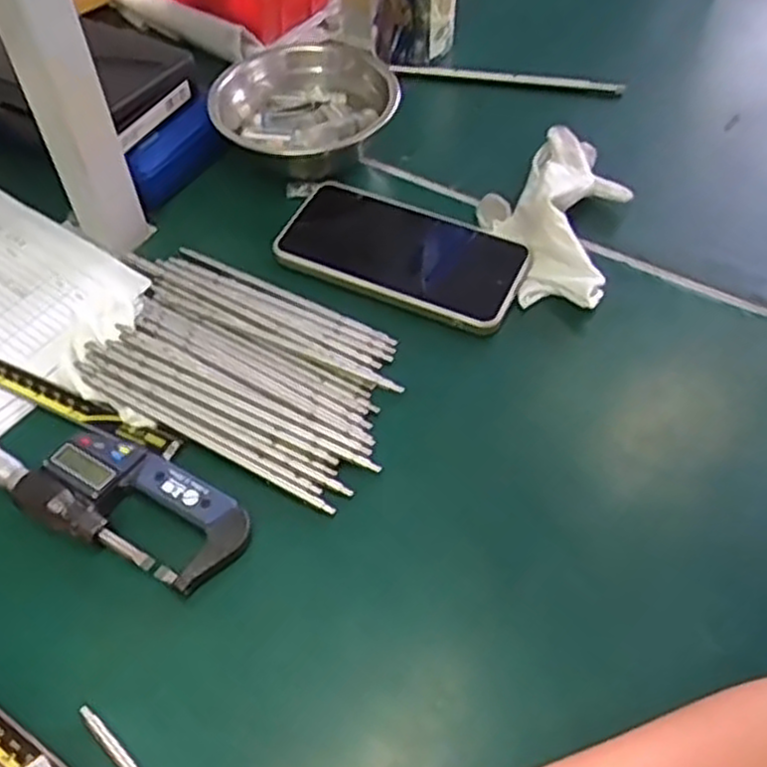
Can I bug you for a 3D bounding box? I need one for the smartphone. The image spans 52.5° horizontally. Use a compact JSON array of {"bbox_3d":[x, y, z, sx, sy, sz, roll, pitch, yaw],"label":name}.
[{"bbox_3d":[0.013,-0.087,0.502,0.154,0.014,0.081,21,58,18],"label":"smartphone"}]

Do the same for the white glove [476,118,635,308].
[{"bbox_3d":[0.114,-0.118,0.525,0.094,0.038,0.159,16,53,13],"label":"white glove"}]

